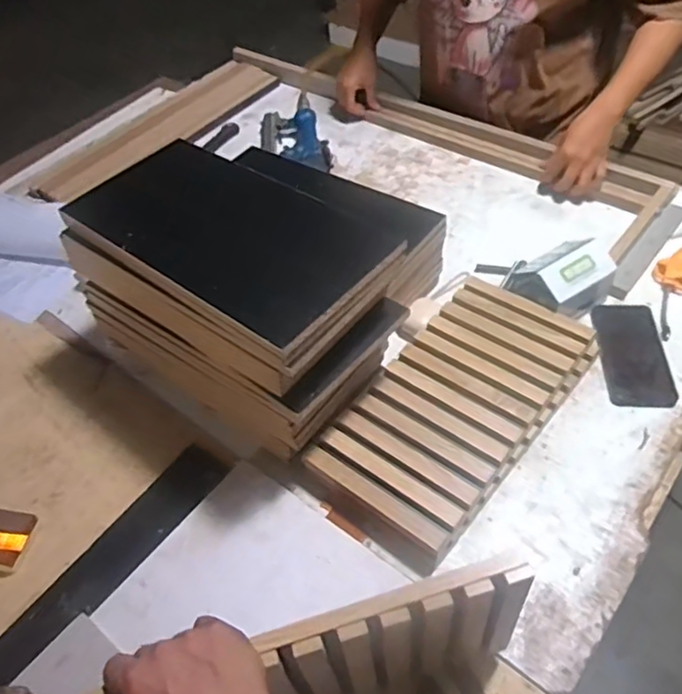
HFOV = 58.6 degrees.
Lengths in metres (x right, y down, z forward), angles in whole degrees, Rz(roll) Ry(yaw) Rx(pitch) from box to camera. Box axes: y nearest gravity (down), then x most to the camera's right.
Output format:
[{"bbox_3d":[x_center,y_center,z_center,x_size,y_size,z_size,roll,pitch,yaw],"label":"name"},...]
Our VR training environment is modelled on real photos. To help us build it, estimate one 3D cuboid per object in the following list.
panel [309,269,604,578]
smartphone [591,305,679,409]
[{"bbox_3d":[0.141,0.069,0.741,0.191,0.040,0.368,31,59,28],"label":"panel"},{"bbox_3d":[0.384,0.007,0.803,0.077,0.012,0.171,1,50,7],"label":"smartphone"}]

